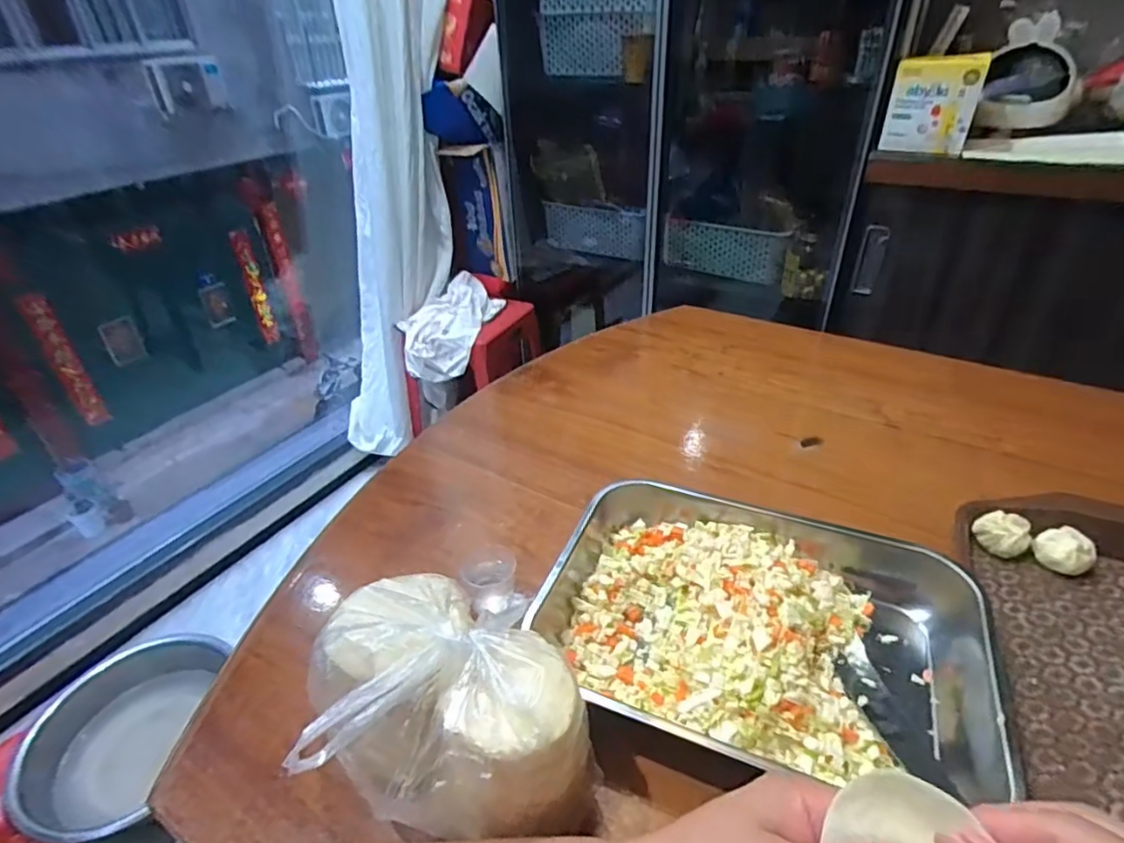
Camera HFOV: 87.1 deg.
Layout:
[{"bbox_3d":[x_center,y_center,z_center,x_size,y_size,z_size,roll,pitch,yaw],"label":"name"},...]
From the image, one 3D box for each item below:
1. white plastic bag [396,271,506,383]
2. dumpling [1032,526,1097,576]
[{"bbox_3d":[-0.301,-0.269,1.651,0.228,0.167,0.319,13,37,21],"label":"white plastic bag"},{"bbox_3d":[0.352,0.092,0.416,0.032,0.024,0.032,-26,41,-30],"label":"dumpling"}]

